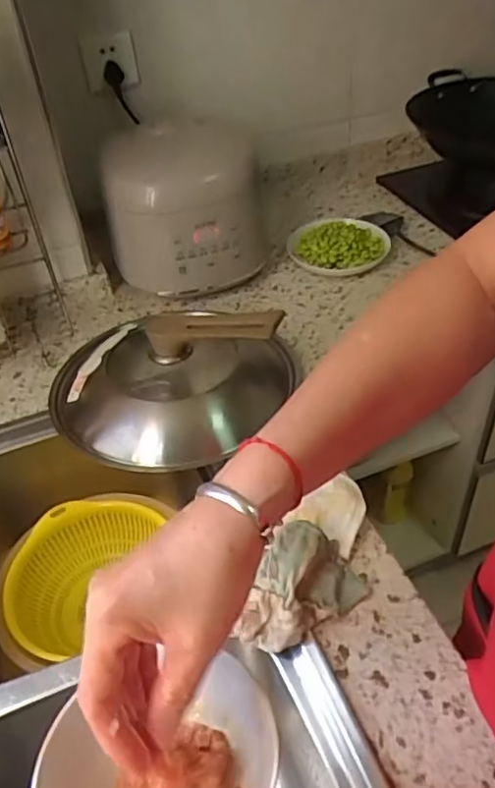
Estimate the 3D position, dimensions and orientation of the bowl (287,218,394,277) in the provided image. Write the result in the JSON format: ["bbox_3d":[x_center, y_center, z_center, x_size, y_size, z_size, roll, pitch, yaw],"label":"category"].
[{"bbox_3d":[0.153,-0.254,1.041,0.167,0.041,0.183,1,43,8],"label":"bowl"}]

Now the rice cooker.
[{"bbox_3d":[-0.095,-0.283,0.969,0.221,0.212,0.234,-9,43,-4],"label":"rice cooker"}]

